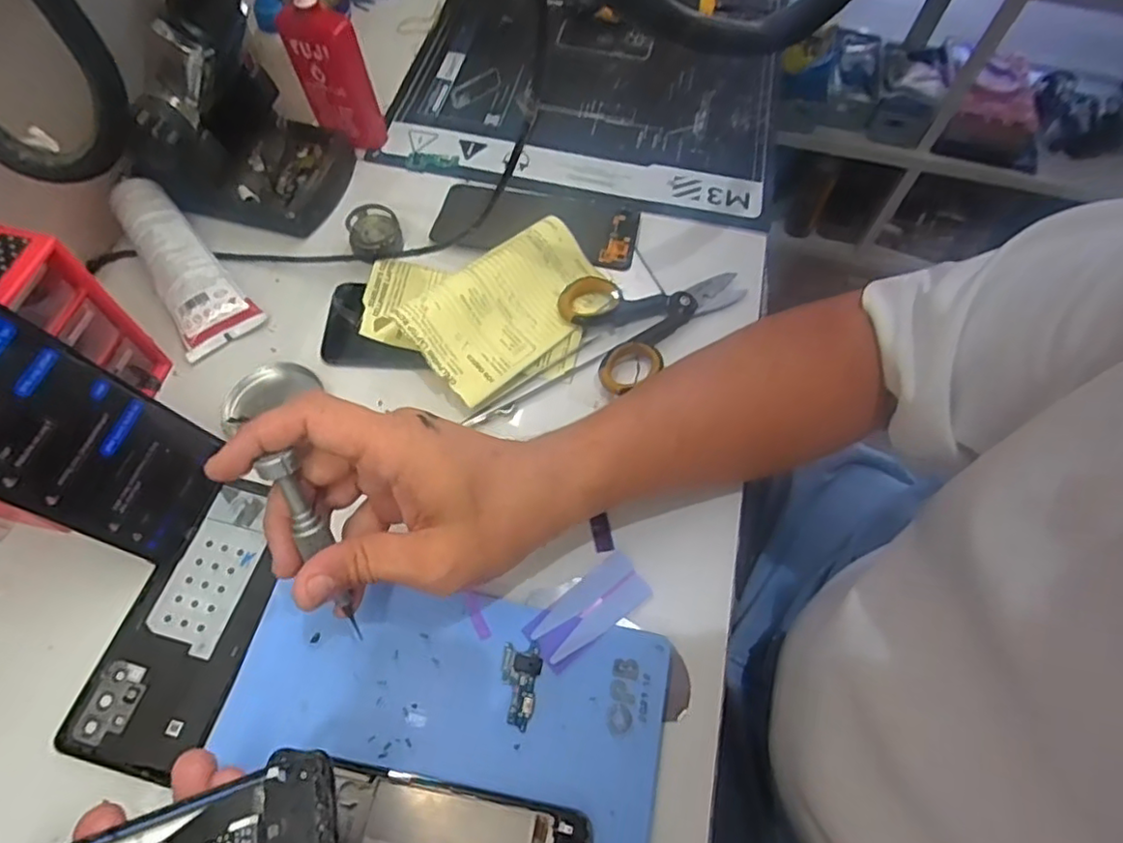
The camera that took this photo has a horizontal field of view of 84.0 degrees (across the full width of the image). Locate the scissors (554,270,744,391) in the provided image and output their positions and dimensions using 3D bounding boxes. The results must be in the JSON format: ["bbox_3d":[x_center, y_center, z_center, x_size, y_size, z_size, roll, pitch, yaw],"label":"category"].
[{"bbox_3d":[0.074,-0.078,0.446,0.133,0.022,0.084,-23,63,-14],"label":"scissors"}]

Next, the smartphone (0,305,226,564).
[{"bbox_3d":[-0.248,0.007,0.313,0.005,0.157,0.076,0,57,28],"label":"smartphone"}]

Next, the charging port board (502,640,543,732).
[{"bbox_3d":[-0.022,0.138,0.328,0.020,0.004,0.042,5,60,2],"label":"charging port board"}]

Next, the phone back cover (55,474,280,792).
[{"bbox_3d":[-0.205,0.108,0.349,0.072,0.005,0.154,14,61,7],"label":"phone back cover"}]

